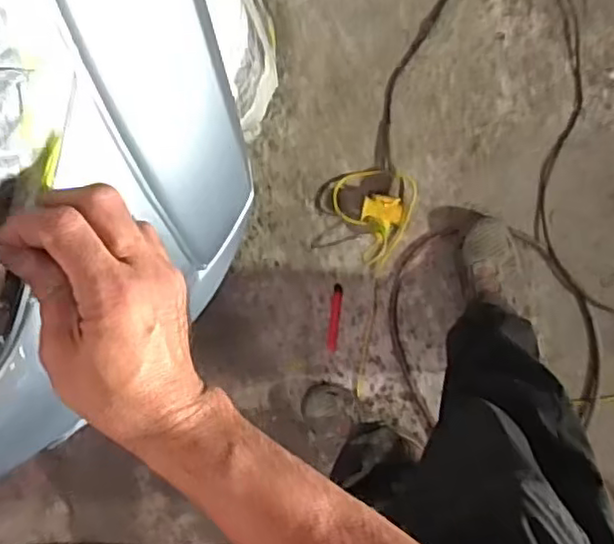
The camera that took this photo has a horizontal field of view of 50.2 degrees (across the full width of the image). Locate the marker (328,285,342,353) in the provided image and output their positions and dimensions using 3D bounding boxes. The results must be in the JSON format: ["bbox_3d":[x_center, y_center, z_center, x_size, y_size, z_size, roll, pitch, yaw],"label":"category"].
[{"bbox_3d":[0.055,0.092,1.307,0.019,0.011,0.137,7,96,4],"label":"marker"}]

